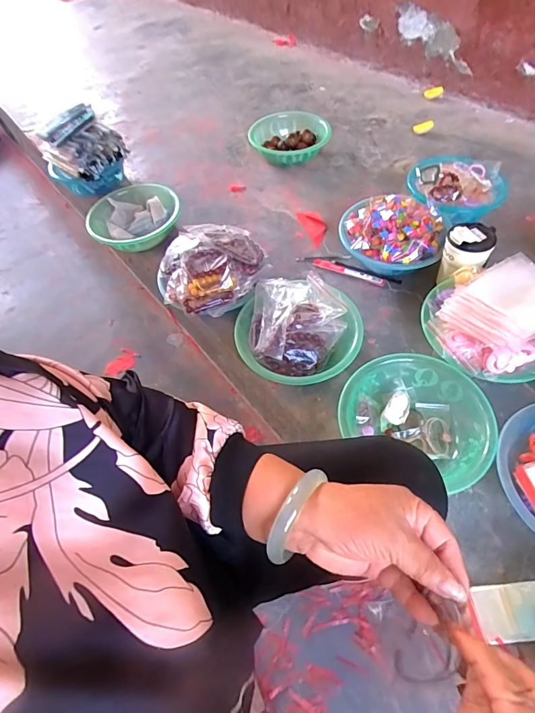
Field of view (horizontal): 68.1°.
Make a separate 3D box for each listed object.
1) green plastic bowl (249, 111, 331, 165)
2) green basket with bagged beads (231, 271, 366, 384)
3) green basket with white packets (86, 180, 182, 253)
[{"bbox_3d":[0.066,-0.662,1.208,0.237,0.074,0.236,-3,55,3],"label":"green plastic bowl"},{"bbox_3d":[0.059,-0.044,0.766,0.224,0.089,0.223,-2,55,3],"label":"green basket with bagged beads"},{"bbox_3d":[-0.350,-0.367,1.035,0.237,0.064,0.255,-21,56,-9],"label":"green basket with white packets"}]

